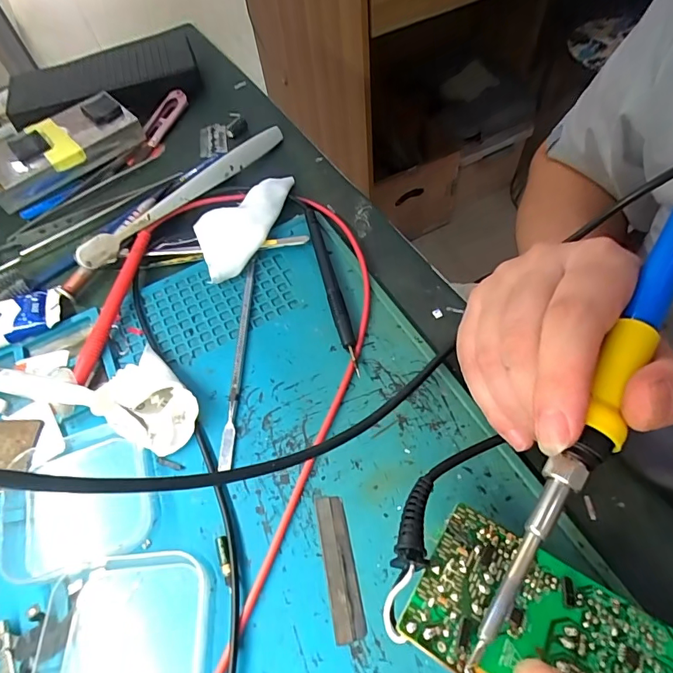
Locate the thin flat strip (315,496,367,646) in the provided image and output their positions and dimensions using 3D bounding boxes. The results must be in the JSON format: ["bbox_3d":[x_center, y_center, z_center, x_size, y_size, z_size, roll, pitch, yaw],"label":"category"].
[{"bbox_3d":[0.001,0.099,0.197,0.013,0.004,0.057,-11,57,-2],"label":"thin flat strip"}]

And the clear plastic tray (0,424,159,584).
[{"bbox_3d":[-0.128,0.079,0.222,0.071,0.014,0.064,-19,57,-7],"label":"clear plastic tray"}]

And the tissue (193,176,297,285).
[{"bbox_3d":[-0.067,-0.079,0.312,0.048,0.012,0.103,14,59,14],"label":"tissue"}]

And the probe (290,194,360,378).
[{"bbox_3d":[-0.007,-0.042,0.284,0.010,0.010,0.149,-15,57,-4],"label":"probe"}]

